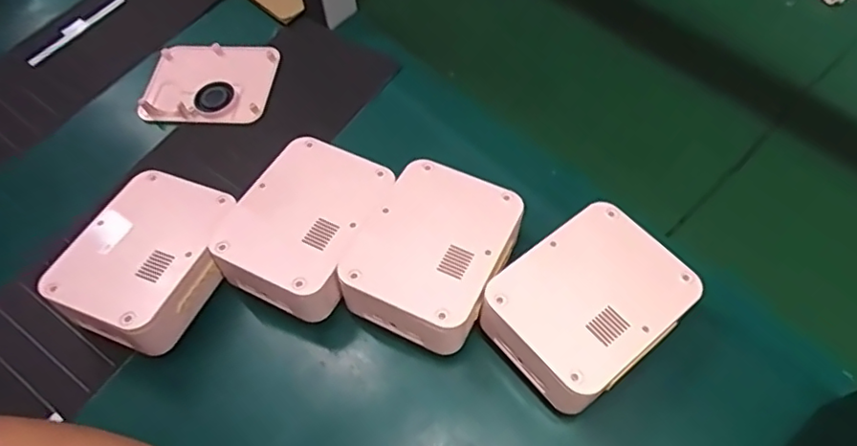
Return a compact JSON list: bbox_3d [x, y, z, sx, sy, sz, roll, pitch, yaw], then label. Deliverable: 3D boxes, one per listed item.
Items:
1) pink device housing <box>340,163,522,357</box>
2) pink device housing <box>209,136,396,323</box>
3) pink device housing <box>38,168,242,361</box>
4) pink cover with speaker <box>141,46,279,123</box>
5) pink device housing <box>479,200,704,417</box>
[{"bbox_3d":[0.005,0.019,0.441,0.102,0.039,0.129,23,58,17],"label":"pink device housing"},{"bbox_3d":[-0.094,0.000,0.459,0.102,0.039,0.130,21,60,16],"label":"pink device housing"},{"bbox_3d":[-0.214,0.024,0.452,0.101,0.038,0.130,18,61,13],"label":"pink device housing"},{"bbox_3d":[-0.217,-0.140,0.589,0.126,0.021,0.091,2,58,4],"label":"pink cover with speaker"},{"bbox_3d":[0.111,0.059,0.420,0.132,0.058,0.102,-36,63,-18],"label":"pink device housing"}]

